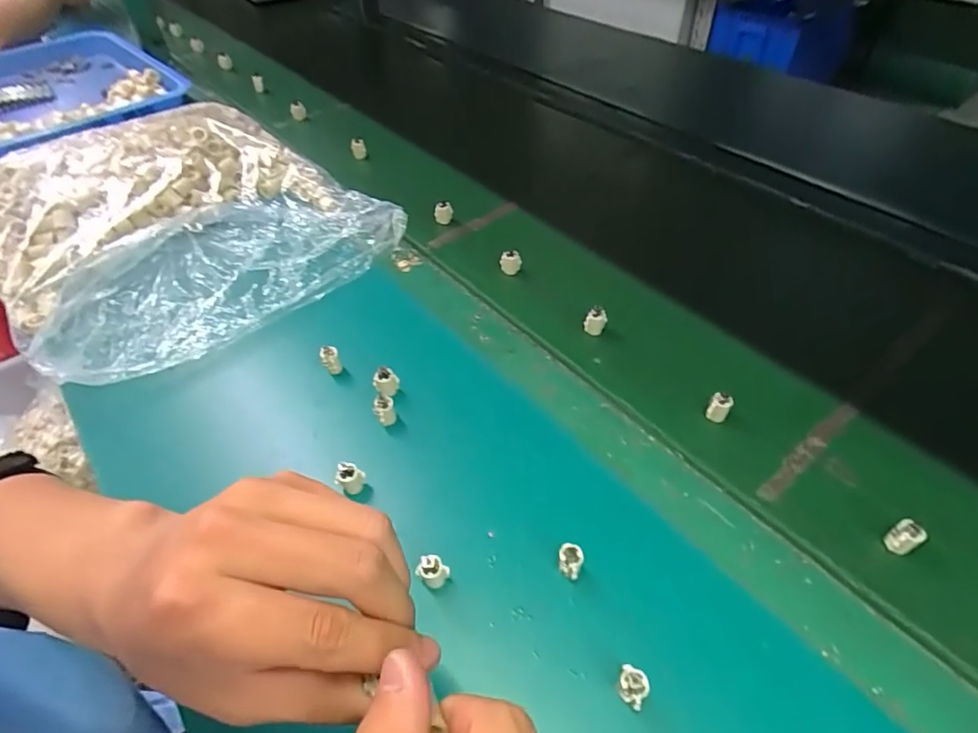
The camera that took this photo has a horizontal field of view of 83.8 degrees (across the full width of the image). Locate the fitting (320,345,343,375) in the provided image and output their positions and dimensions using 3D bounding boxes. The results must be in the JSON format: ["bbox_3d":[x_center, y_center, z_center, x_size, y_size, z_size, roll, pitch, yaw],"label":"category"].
[{"bbox_3d":[-0.136,-0.006,0.469,0.015,0.032,0.014,-21,49,-17],"label":"fitting"}]

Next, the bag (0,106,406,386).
[{"bbox_3d":[-0.351,-0.169,0.603,0.345,0.067,0.407,-34,54,-26],"label":"bag"}]

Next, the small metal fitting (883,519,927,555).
[{"bbox_3d":[0.270,0.112,0.355,0.011,0.025,0.016,-27,51,-22],"label":"small metal fitting"}]

